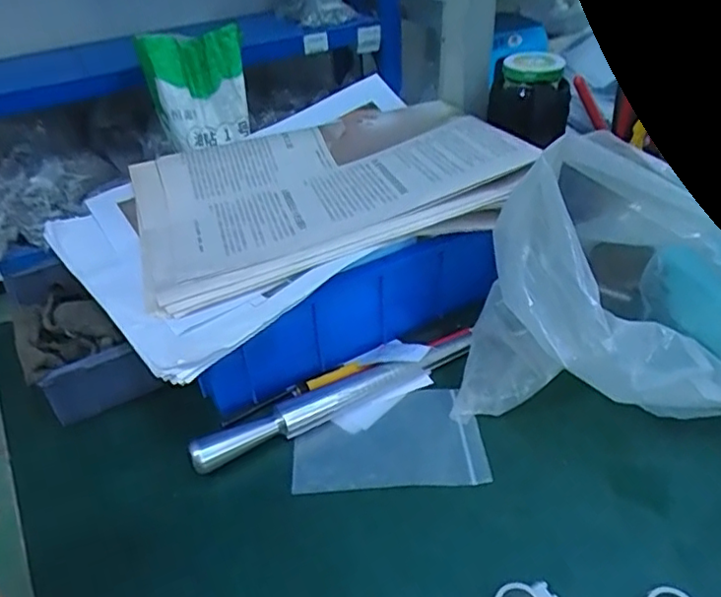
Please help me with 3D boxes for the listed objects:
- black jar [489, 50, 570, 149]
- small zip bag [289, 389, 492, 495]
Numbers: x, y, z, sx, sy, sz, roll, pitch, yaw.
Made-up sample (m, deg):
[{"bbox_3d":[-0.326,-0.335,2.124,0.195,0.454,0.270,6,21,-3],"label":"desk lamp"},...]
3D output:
[{"bbox_3d":[0.133,-0.160,0.478,0.046,0.059,0.053,-31,45,-32],"label":"black jar"},{"bbox_3d":[0.018,0.094,0.401,0.122,0.006,0.074,-5,37,-3],"label":"small zip bag"}]

